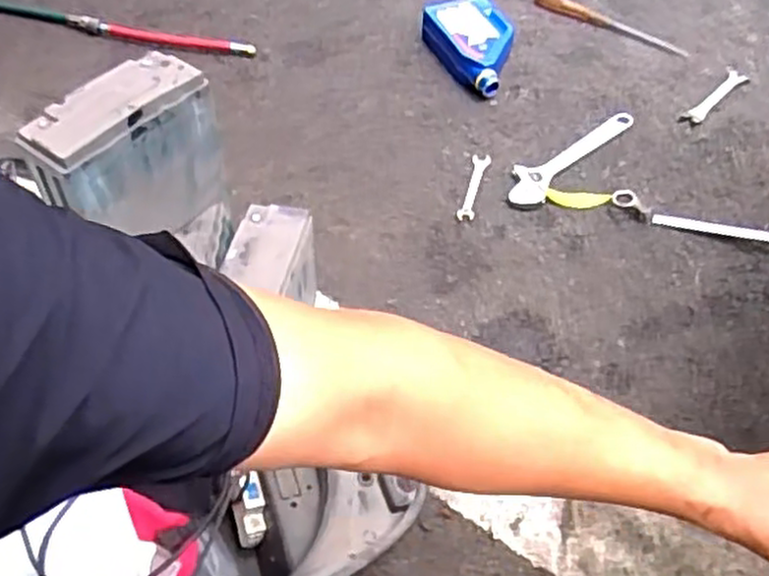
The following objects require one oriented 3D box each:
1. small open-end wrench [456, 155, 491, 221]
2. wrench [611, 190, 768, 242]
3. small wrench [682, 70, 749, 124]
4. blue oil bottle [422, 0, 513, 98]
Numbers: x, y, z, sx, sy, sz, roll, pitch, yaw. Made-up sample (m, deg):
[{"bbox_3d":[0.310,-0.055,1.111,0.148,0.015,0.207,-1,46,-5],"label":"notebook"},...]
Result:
[{"bbox_3d":[0.135,-0.154,1.126,0.027,0.009,0.134,12,53,9],"label":"small open-end wrench"},{"bbox_3d":[0.482,-0.090,1.076,0.302,0.020,0.038,16,54,11],"label":"wrench"},{"bbox_3d":[0.566,-0.329,1.272,0.036,0.006,0.167,39,61,25],"label":"small wrench"},{"bbox_3d":[0.161,-0.431,1.302,0.132,0.069,0.213,-23,56,-18],"label":"blue oil bottle"}]

